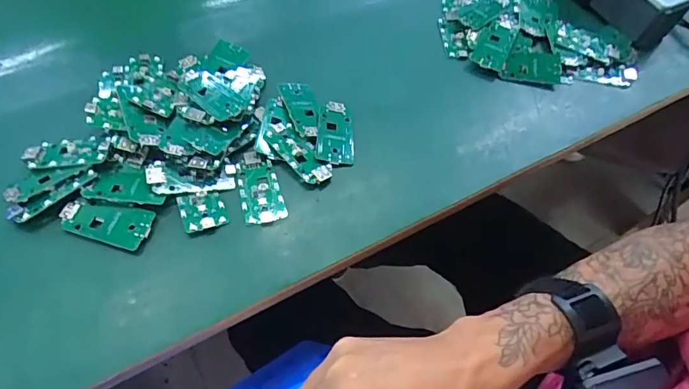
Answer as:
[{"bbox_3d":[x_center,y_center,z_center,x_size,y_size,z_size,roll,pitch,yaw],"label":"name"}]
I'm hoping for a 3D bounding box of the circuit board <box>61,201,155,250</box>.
[{"bbox_3d":[-0.172,0.019,0.335,0.066,0.004,0.030,12,55,4],"label":"circuit board"}]

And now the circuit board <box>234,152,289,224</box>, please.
[{"bbox_3d":[-0.067,-0.006,0.362,0.031,0.006,0.061,-13,57,-14],"label":"circuit board"}]

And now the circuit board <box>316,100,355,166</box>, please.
[{"bbox_3d":[-0.007,-0.053,0.395,0.030,0.007,0.060,2,55,-3],"label":"circuit board"}]

